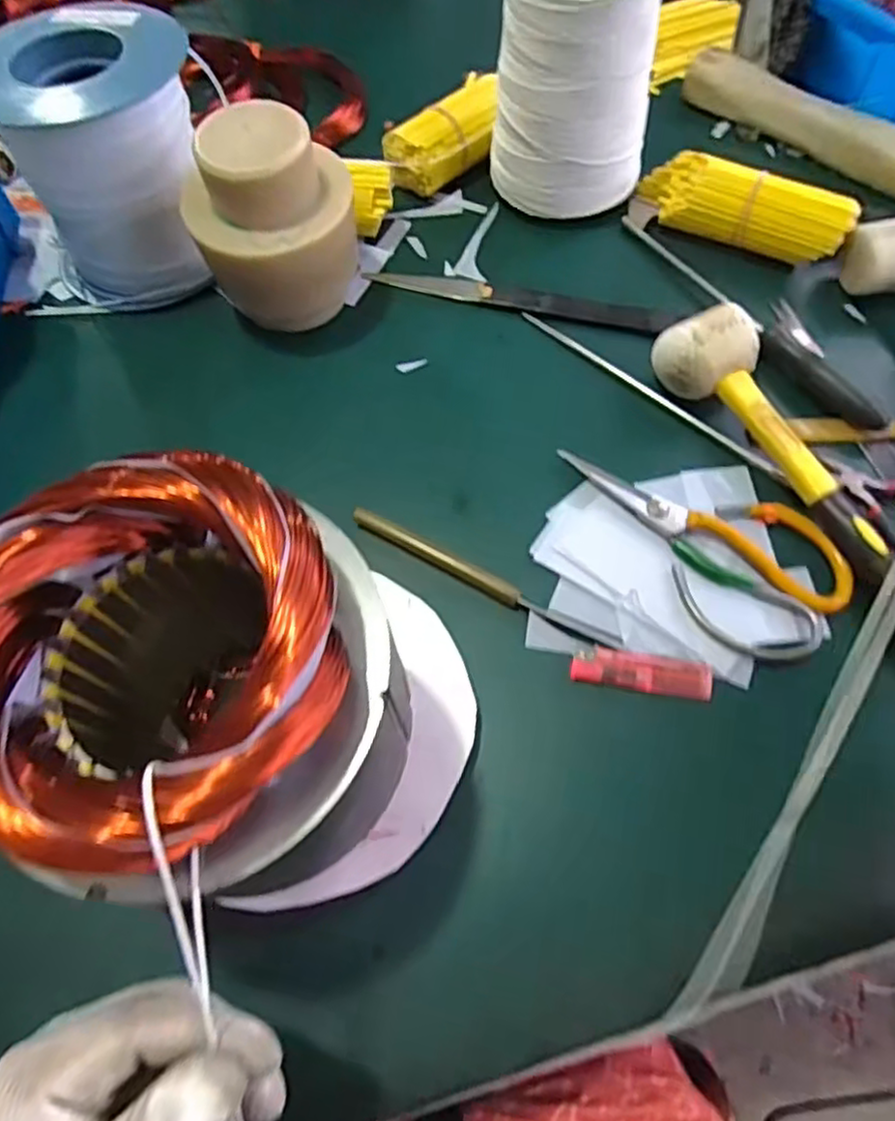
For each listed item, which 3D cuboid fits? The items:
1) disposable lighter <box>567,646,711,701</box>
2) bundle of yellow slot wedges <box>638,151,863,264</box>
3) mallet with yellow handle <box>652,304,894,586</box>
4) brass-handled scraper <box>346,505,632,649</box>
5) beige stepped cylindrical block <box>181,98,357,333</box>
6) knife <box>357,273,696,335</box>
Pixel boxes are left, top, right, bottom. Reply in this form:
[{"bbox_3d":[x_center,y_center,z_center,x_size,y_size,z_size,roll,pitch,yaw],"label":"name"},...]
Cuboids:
[{"bbox_3d":[0.110,0.064,0.393,0.076,0.010,0.021,9,66,7],"label":"disposable lighter"},{"bbox_3d":[0.217,-0.262,0.517,0.151,0.045,0.043,34,71,16],"label":"bundle of yellow slot wedges"},{"bbox_3d":[0.228,-0.045,0.417,0.053,0.047,0.276,-29,67,-10],"label":"mallet with yellow handle"},{"bbox_3d":[0.021,0.011,0.418,0.175,0.014,0.014,25,69,13],"label":"brass-handled scraper"},{"bbox_3d":[-0.113,-0.224,0.472,0.091,0.135,0.097,-1,65,2],"label":"beige stepped cylindrical block"},{"bbox_3d":[0.053,-0.196,0.517,0.228,0.005,0.025,15,67,9],"label":"knife"}]

